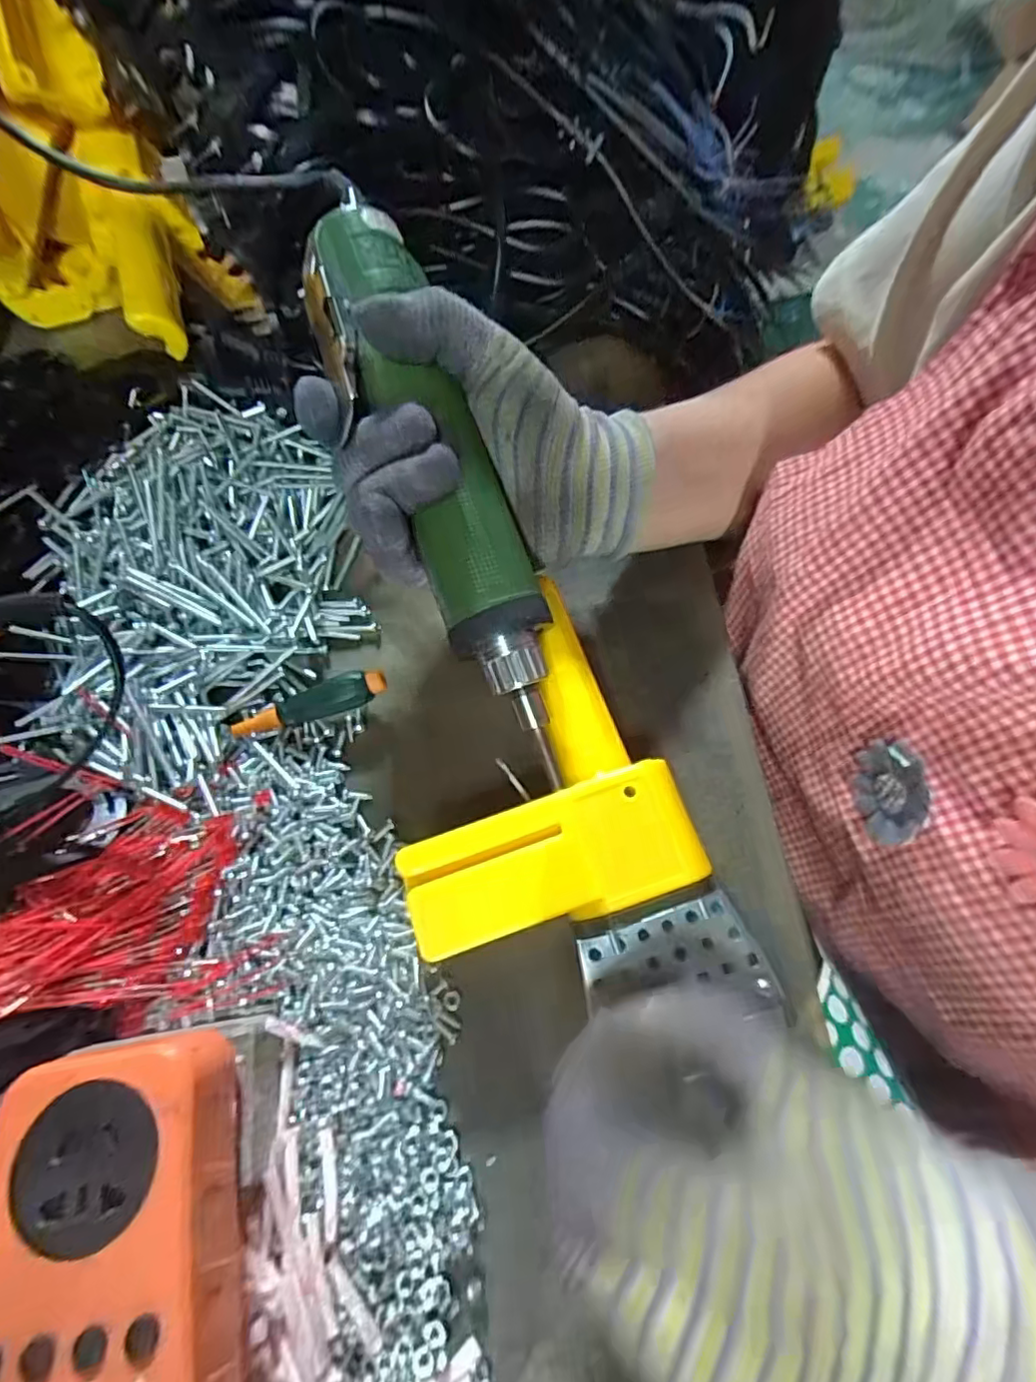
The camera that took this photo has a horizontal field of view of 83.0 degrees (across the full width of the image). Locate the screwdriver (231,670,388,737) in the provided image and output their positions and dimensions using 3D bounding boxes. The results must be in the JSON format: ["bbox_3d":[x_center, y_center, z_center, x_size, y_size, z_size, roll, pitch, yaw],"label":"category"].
[{"bbox_3d":[-0.101,0.007,0.283,0.075,0.011,0.016,-19,67,4],"label":"screwdriver"}]

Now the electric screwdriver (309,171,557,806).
[{"bbox_3d":[-0.027,-0.079,0.231,0.050,0.032,0.227,-22,88,-12],"label":"electric screwdriver"}]

